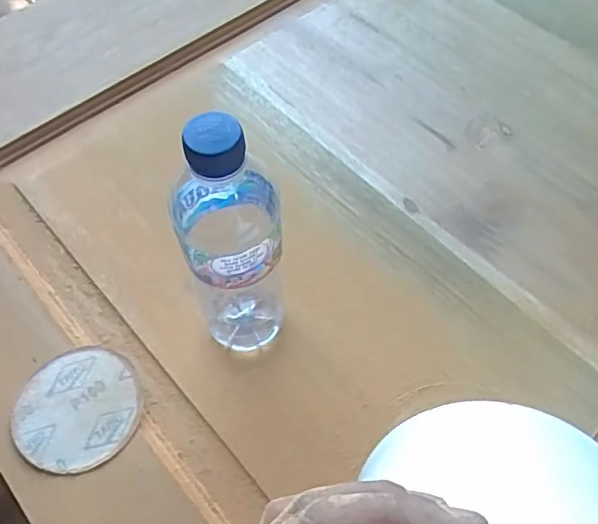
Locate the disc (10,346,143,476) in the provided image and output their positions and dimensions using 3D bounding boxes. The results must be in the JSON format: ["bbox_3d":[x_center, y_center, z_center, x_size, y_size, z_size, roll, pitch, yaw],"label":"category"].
[{"bbox_3d":[-0.171,0.113,0.430,0.092,0.005,0.092,-12,63,-10],"label":"disc"}]

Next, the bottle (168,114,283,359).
[{"bbox_3d":[-0.046,-0.009,0.383,0.072,0.229,0.072,-4,58,-4],"label":"bottle"}]

